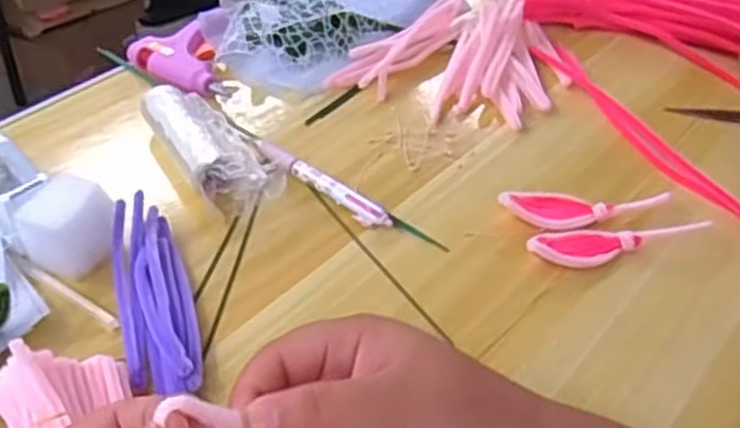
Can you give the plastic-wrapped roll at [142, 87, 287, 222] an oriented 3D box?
[{"bbox_3d":[-0.121,-0.053,0.590,0.066,0.036,0.148,-24,46,-26],"label":"plastic-wrapped roll"}]

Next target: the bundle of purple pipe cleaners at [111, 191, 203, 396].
[{"bbox_3d":[-0.134,0.047,0.476,0.043,0.022,0.155,-13,43,-15],"label":"bundle of purple pipe cleaners"}]

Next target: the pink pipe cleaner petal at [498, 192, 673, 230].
[{"bbox_3d":[0.154,-0.009,0.551,0.117,0.013,0.037,-12,42,-13],"label":"pink pipe cleaner petal"}]

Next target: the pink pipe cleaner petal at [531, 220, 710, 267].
[{"bbox_3d":[0.169,0.019,0.522,0.124,0.010,0.030,-5,41,-6],"label":"pink pipe cleaner petal"}]

